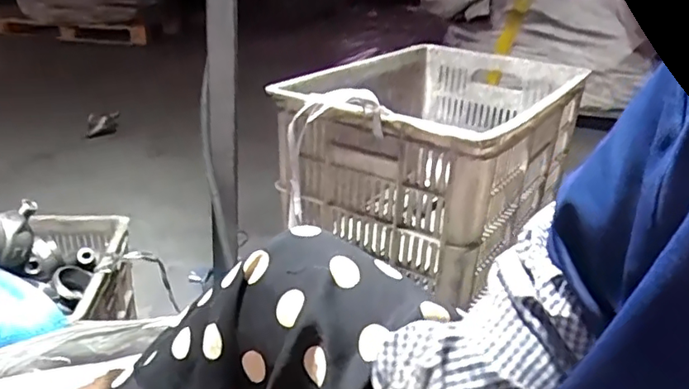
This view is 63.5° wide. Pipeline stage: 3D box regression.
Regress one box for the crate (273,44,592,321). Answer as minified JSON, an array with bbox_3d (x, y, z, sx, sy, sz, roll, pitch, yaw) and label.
[{"bbox_3d":[0.147,-0.084,0.863,0.314,0.202,0.502,17,29,29],"label":"crate"}]

